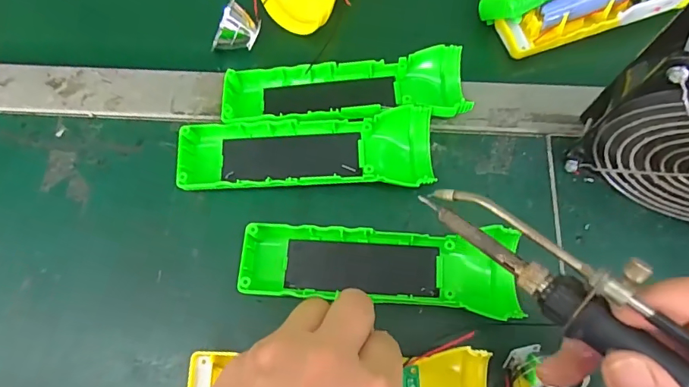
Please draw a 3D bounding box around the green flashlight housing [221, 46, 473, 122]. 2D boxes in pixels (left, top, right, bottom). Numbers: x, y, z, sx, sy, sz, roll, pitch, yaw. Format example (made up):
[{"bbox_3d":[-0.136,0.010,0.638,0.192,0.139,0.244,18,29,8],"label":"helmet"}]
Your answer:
[{"bbox_3d":[0.001,-0.069,0.309,0.160,0.028,0.051,-2,70,0],"label":"green flashlight housing"}]

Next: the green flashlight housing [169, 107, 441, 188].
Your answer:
[{"bbox_3d":[-0.024,-0.026,0.296,0.162,0.025,0.046,0,70,0],"label":"green flashlight housing"}]

